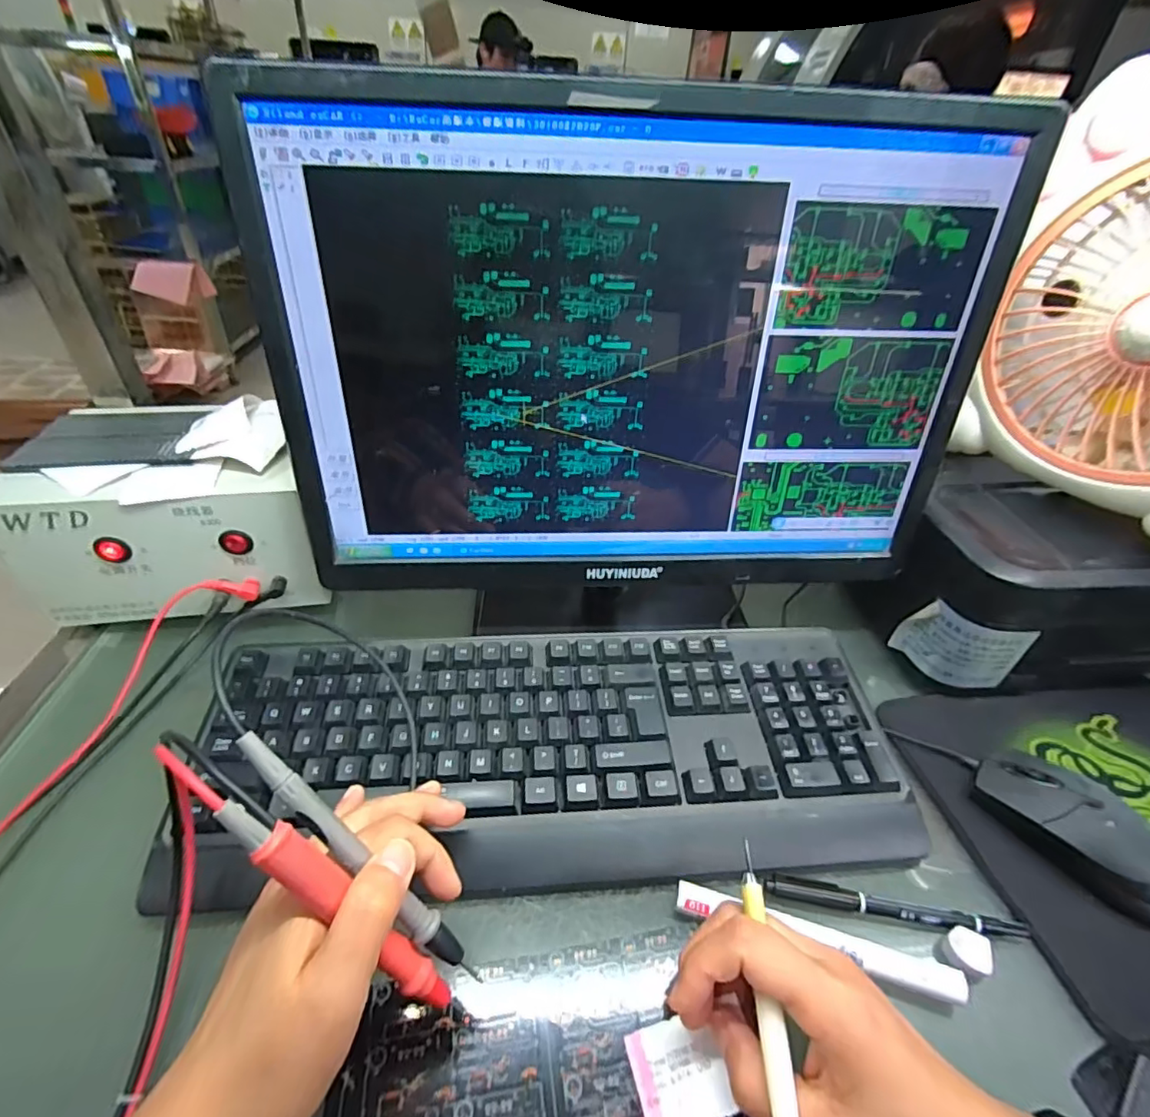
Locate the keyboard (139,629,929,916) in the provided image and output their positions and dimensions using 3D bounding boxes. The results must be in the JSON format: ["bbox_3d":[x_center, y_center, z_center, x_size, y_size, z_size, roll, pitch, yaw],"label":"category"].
[{"bbox_3d":[-0.009,0.121,0.364,0.429,0.043,0.153,-1,39,-7],"label":"keyboard"}]

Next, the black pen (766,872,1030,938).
[{"bbox_3d":[0.180,0.196,0.316,0.140,0.008,0.014,9,39,5],"label":"black pen"}]

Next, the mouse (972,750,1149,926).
[{"bbox_3d":[0.309,0.164,0.340,0.056,0.039,0.111,-17,43,-25],"label":"mouse"}]

